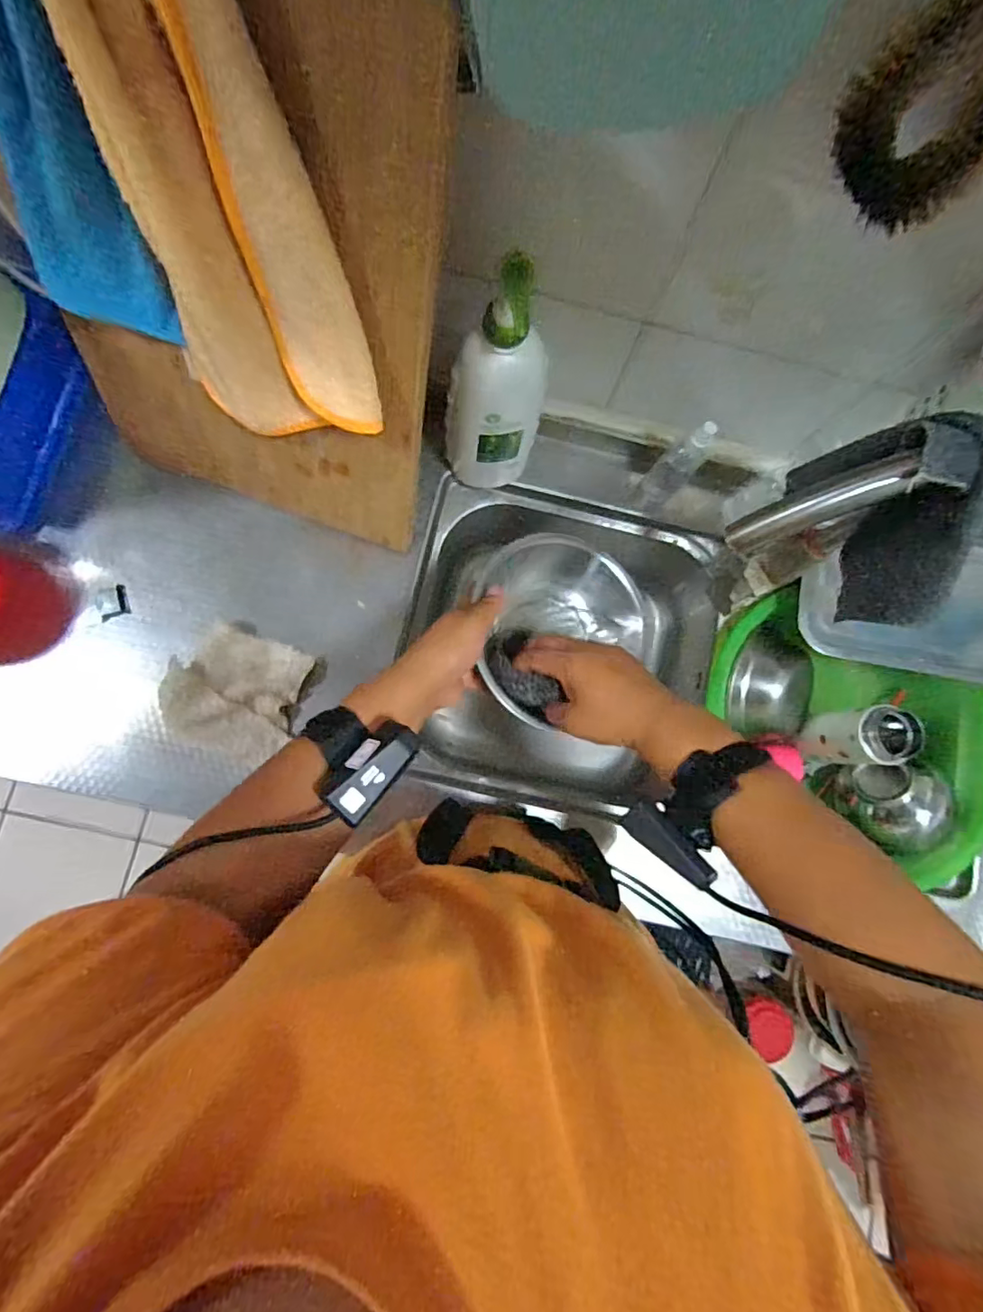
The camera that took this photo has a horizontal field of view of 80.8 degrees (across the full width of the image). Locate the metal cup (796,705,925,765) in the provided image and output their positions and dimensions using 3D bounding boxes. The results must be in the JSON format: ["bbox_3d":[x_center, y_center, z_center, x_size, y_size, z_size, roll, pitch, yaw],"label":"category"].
[{"bbox_3d":[0.417,0.091,0.662,0.055,0.128,0.062,6,82,-3],"label":"metal cup"}]

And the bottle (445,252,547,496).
[{"bbox_3d":[0.006,-0.242,0.557,0.064,0.289,0.070,40,82,3],"label":"bottle"}]

